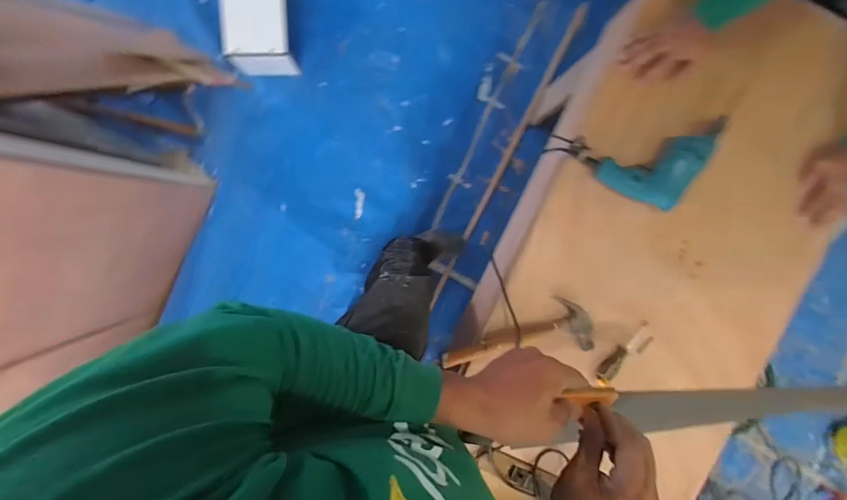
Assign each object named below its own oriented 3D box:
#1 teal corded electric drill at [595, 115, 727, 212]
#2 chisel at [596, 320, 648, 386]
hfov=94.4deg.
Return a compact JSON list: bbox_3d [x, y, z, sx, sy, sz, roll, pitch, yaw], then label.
[{"bbox_3d":[0.481,-0.152,0.775,0.243,0.062,0.135,-18,95,-2],"label":"teal corded electric drill"},{"bbox_3d":[0.425,0.218,0.838,0.024,0.024,0.161,41,91,-6],"label":"chisel"}]

